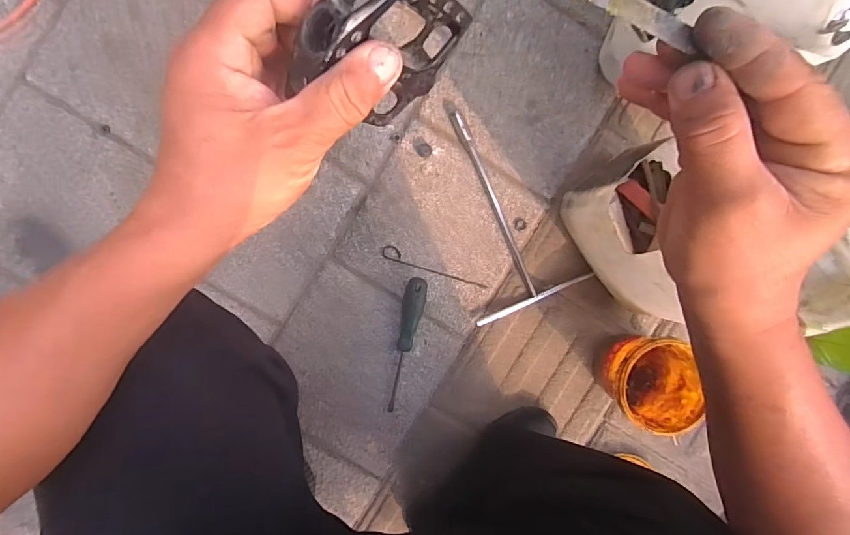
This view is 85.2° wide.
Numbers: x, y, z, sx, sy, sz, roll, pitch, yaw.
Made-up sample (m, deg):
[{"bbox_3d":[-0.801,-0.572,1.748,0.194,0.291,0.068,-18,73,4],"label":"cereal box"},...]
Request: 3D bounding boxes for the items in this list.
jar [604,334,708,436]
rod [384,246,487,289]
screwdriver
[{"bbox_3d":[0.310,0.160,0.673,0.104,0.117,0.117,9,93,-4],"label":"jar"},{"bbox_3d":[0.016,0.001,0.715,0.169,0.005,0.021,18,93,-5],"label":"rod"},{"bbox_3d":[-0.026,0.119,0.702,0.034,0.025,0.207,9,93,-4],"label":"screwdriver"}]

